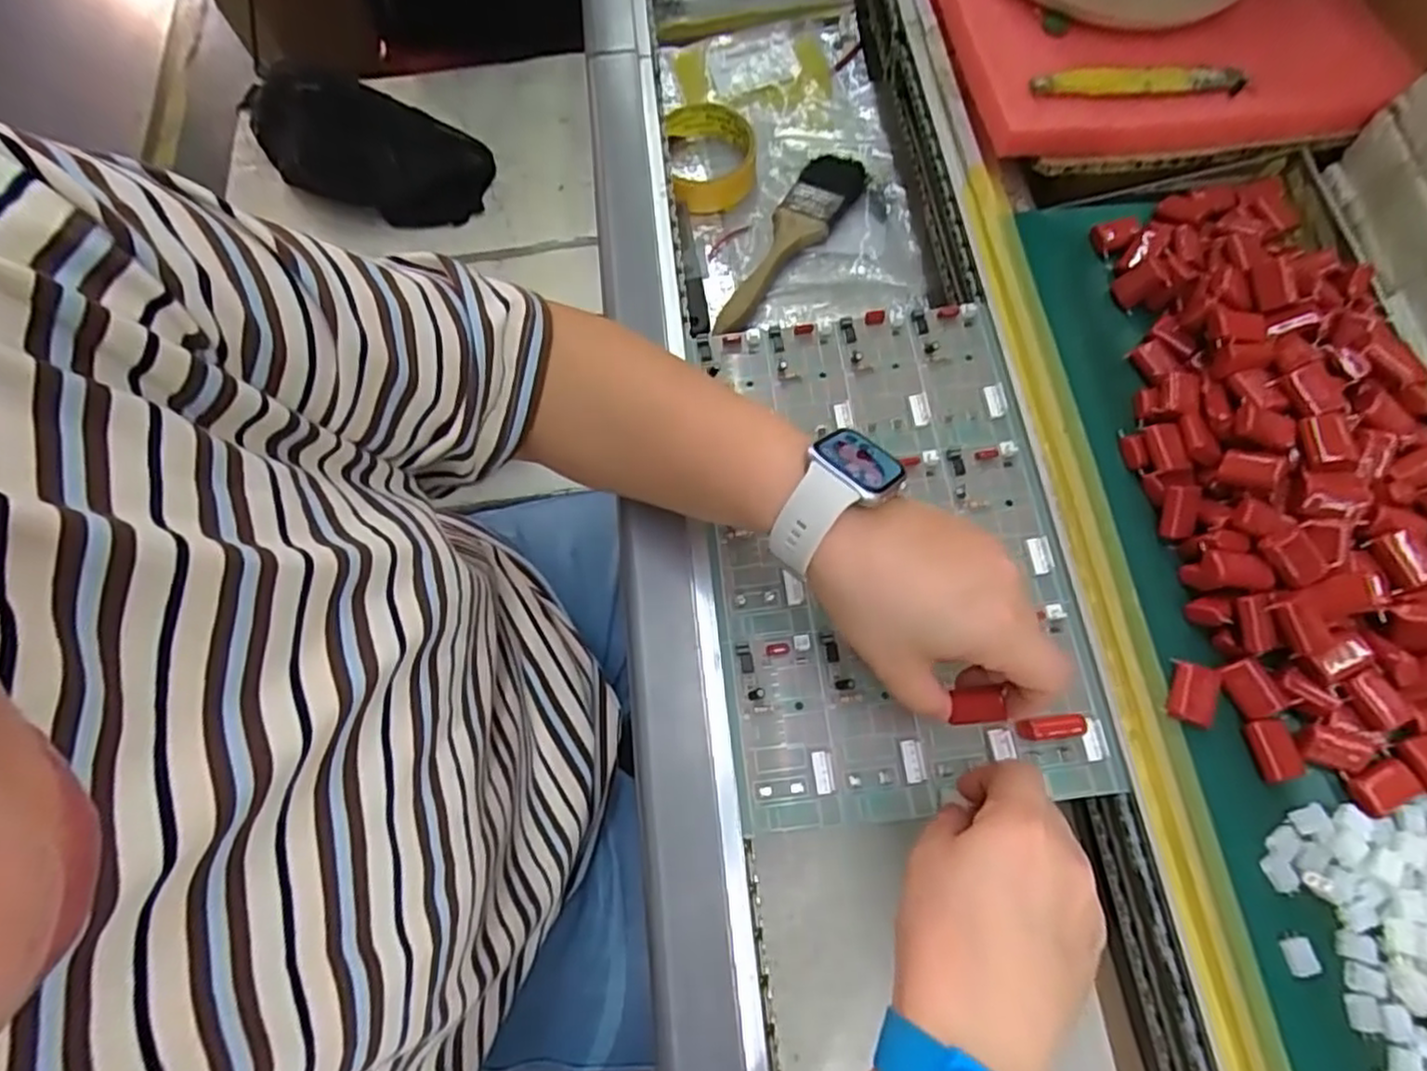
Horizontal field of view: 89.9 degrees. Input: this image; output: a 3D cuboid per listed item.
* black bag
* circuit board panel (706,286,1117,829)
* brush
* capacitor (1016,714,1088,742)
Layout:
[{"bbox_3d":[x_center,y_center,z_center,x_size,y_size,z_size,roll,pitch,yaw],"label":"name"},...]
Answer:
[{"bbox_3d":[-0.373,-0.417,0.772,0.273,0.121,0.065,14,71,8],"label":"black bag"},{"bbox_3d":[0.092,0.001,0.393,0.182,0.013,0.283,-6,69,-1],"label":"circuit board panel"},{"bbox_3d":[0.063,-0.233,0.562,0.046,0.022,0.189,26,73,12],"label":"brush"},{"bbox_3d":[0.165,0.094,0.348,0.030,0.014,0.010,-7,69,0],"label":"capacitor"}]

